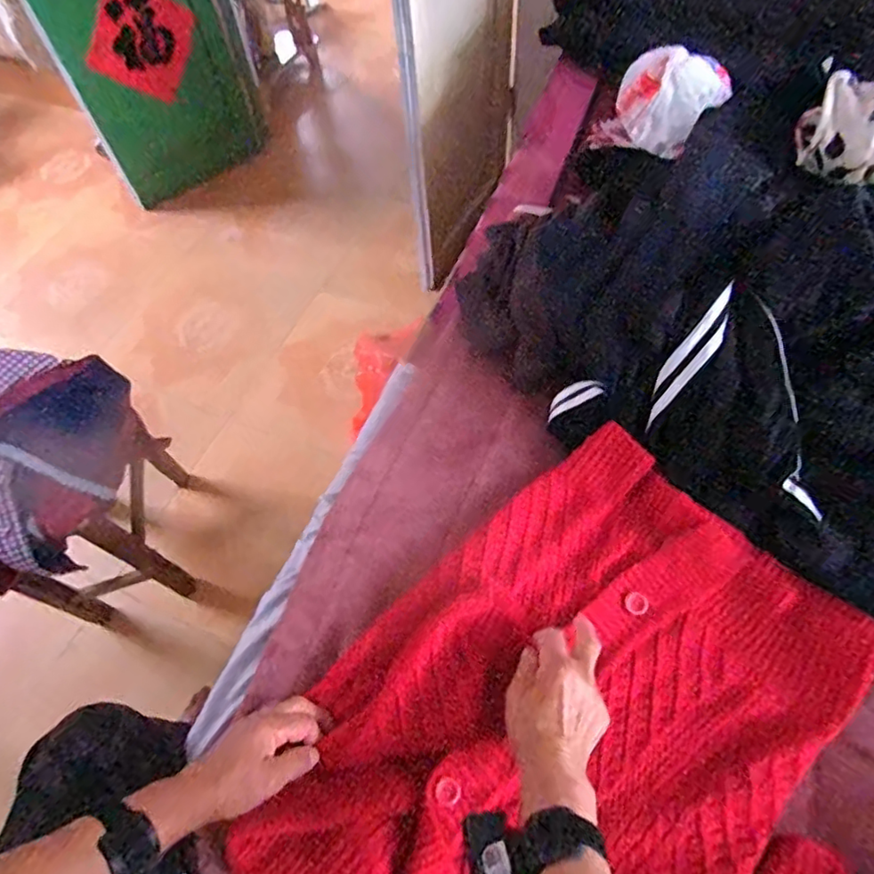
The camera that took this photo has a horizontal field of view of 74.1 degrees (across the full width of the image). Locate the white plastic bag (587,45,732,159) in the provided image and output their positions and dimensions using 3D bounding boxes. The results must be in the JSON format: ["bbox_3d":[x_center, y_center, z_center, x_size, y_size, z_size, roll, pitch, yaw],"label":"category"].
[{"bbox_3d":[0.403,-0.601,1.041,0.200,0.126,0.167,23,62,17],"label":"white plastic bag"}]

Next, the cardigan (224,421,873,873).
[{"bbox_3d":[0.130,0.279,0.528,0.417,0.074,0.555,36,64,27],"label":"cardigan"}]

